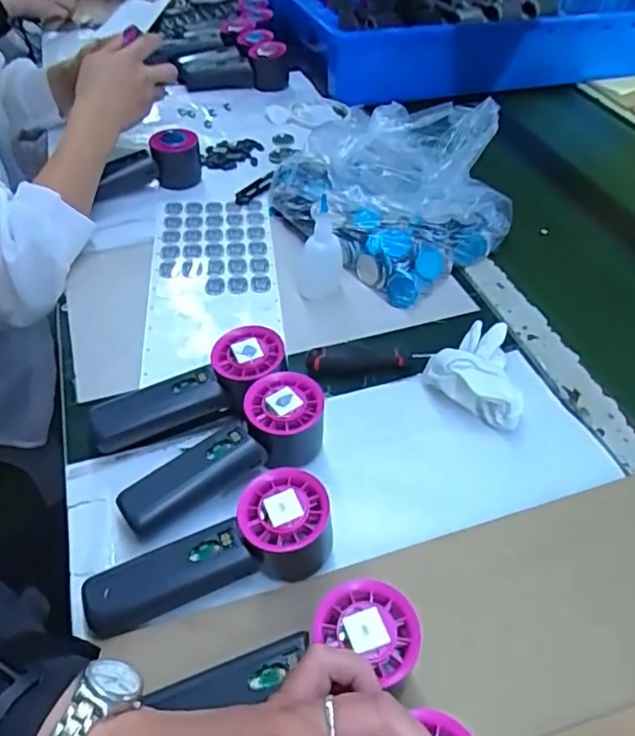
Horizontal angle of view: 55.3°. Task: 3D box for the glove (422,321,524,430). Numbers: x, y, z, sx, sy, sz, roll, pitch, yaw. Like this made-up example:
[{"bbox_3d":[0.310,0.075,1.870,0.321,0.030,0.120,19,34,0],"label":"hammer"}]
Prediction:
[{"bbox_3d":[0.143,-0.005,0.507,0.084,0.043,0.098,27,49,20],"label":"glove"}]

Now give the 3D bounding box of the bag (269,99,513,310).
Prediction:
[{"bbox_3d":[0.068,-0.199,0.655,0.247,0.117,0.216,36,53,27],"label":"bag"}]

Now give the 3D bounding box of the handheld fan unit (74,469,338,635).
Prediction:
[{"bbox_3d":[-0.064,0.121,0.381,0.152,0.048,0.049,-22,49,-10],"label":"handheld fan unit"}]

